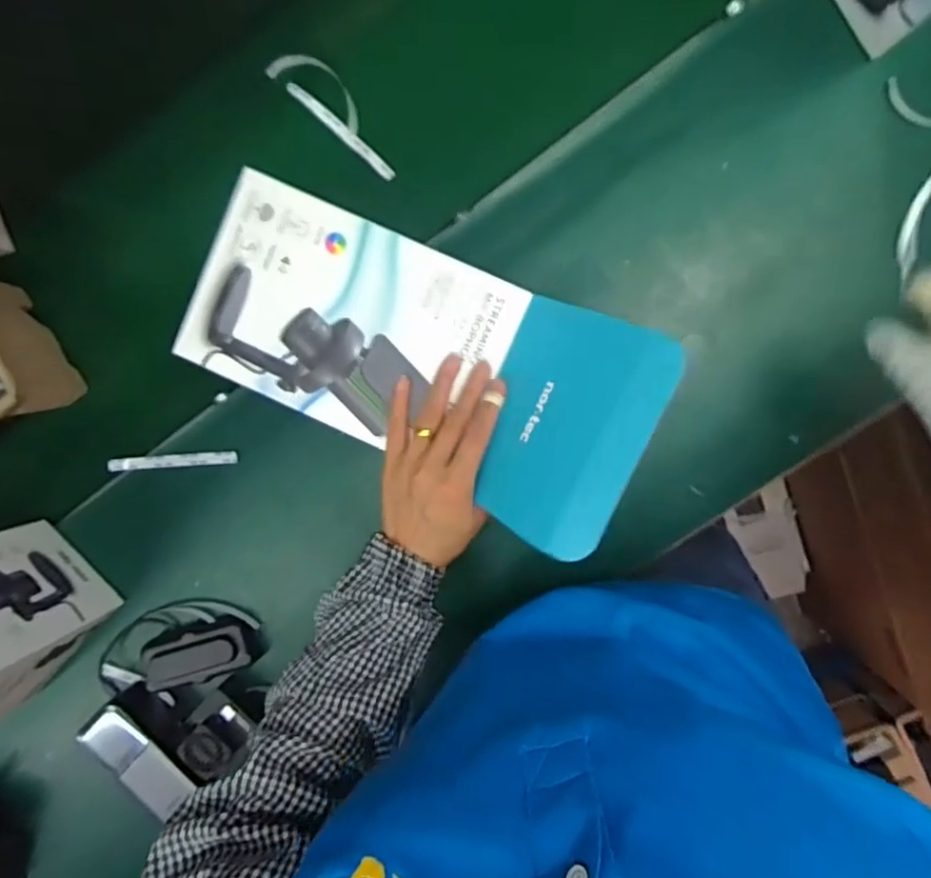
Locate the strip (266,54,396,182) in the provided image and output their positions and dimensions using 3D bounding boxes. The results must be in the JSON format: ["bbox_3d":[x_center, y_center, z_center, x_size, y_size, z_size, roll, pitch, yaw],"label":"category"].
[{"bbox_3d":[-0.110,-0.290,0.567,0.142,0.022,0.041,42,99,2],"label":"strip"}]

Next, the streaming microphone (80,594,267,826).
[{"bbox_3d":[-0.269,0.233,0.602,0.151,0.053,0.167,43,99,2],"label":"streaming microphone"}]

